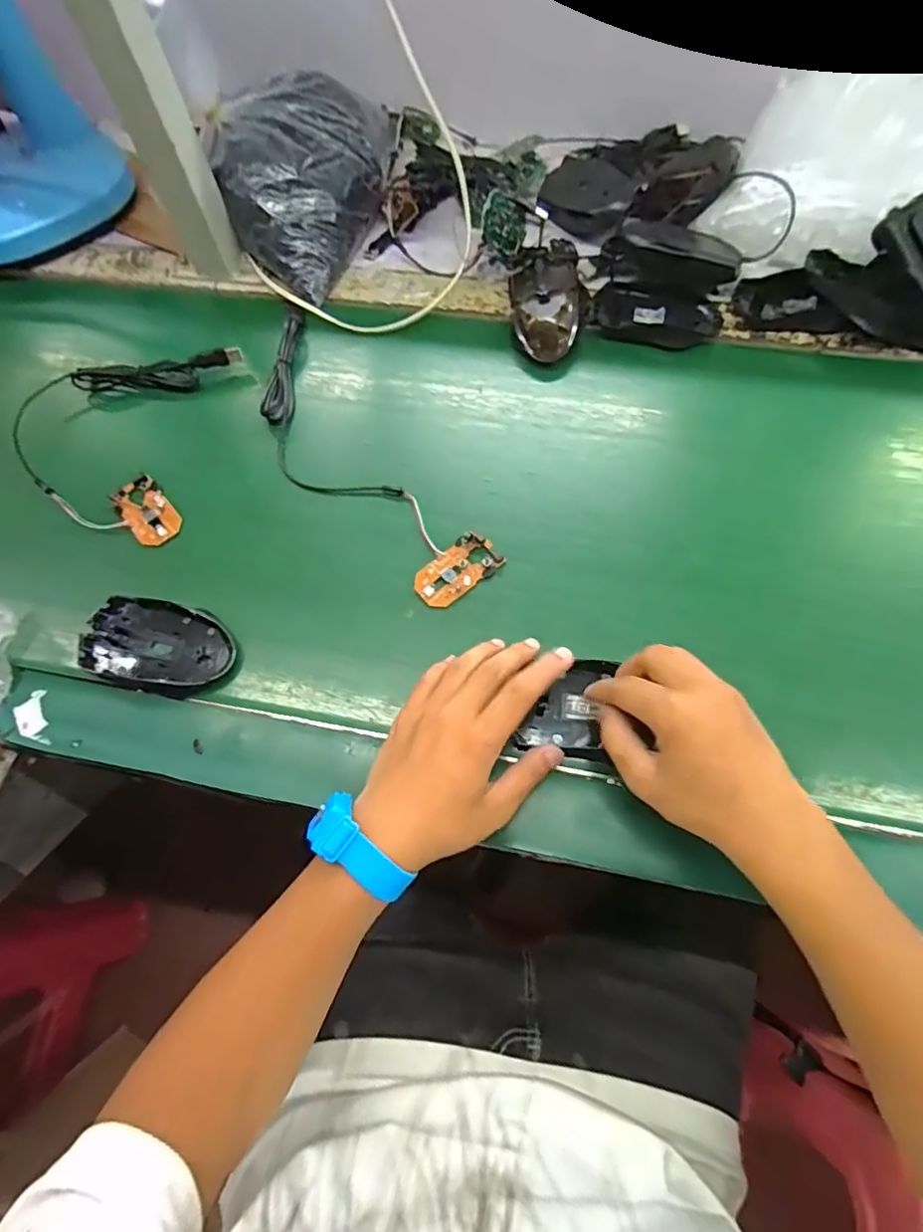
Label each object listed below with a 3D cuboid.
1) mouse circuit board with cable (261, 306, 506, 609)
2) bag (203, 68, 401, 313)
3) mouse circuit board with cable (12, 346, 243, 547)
[{"bbox_3d":[-0.098,-0.138,0.474,0.092,0.014,0.327,-33,69,-12],"label":"mouse circuit board with cable"},{"bbox_3d":[-0.155,-0.425,0.560,0.156,0.083,0.230,2,66,3],"label":"bag"},{"bbox_3d":[-0.299,-0.158,0.485,0.170,0.018,0.186,9,67,6],"label":"mouse circuit board with cable"}]

